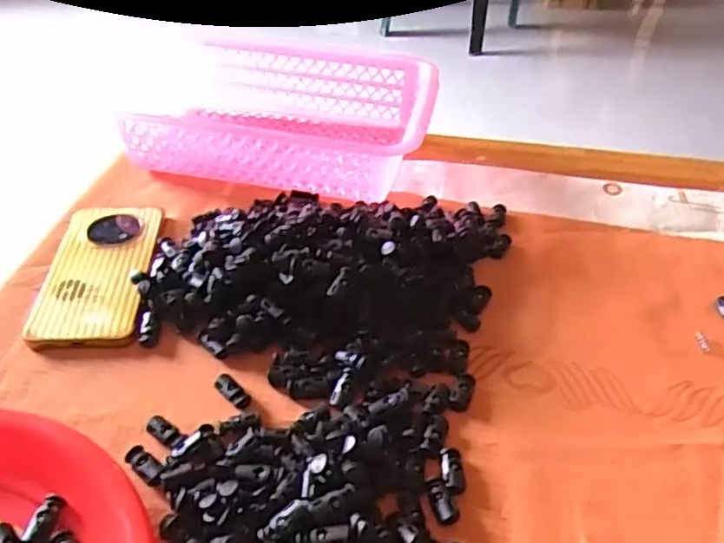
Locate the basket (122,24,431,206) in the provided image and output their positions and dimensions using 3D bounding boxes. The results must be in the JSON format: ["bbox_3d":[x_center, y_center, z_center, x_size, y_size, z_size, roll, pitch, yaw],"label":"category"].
[{"bbox_3d":[-0.066,-0.165,0.662,0.268,0.069,0.211,9,42,8],"label":"basket"}]

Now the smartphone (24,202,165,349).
[{"bbox_3d":[-0.210,-0.005,0.512,0.077,0.006,0.164,-3,42,-6],"label":"smartphone"}]

